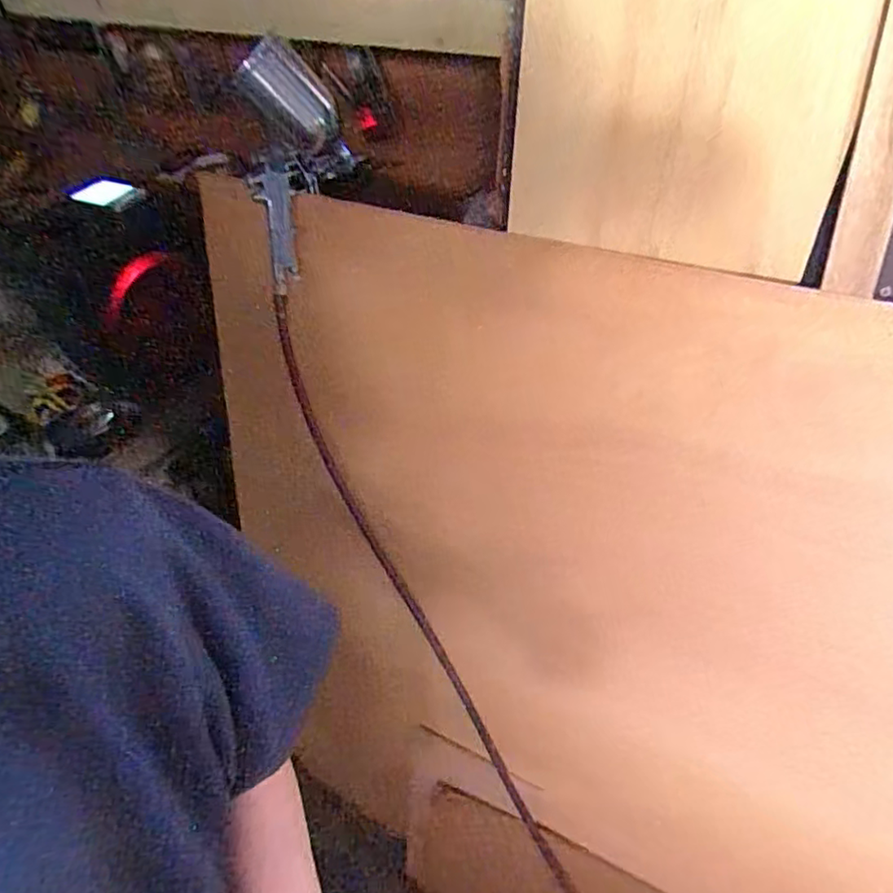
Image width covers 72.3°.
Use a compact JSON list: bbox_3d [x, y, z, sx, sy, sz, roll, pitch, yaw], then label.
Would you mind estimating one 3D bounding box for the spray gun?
[{"bbox_3d":[-0.172,-0.320,0.705,0.123,0.240,0.076,-12,47,-5],"label":"spray gun"}]

